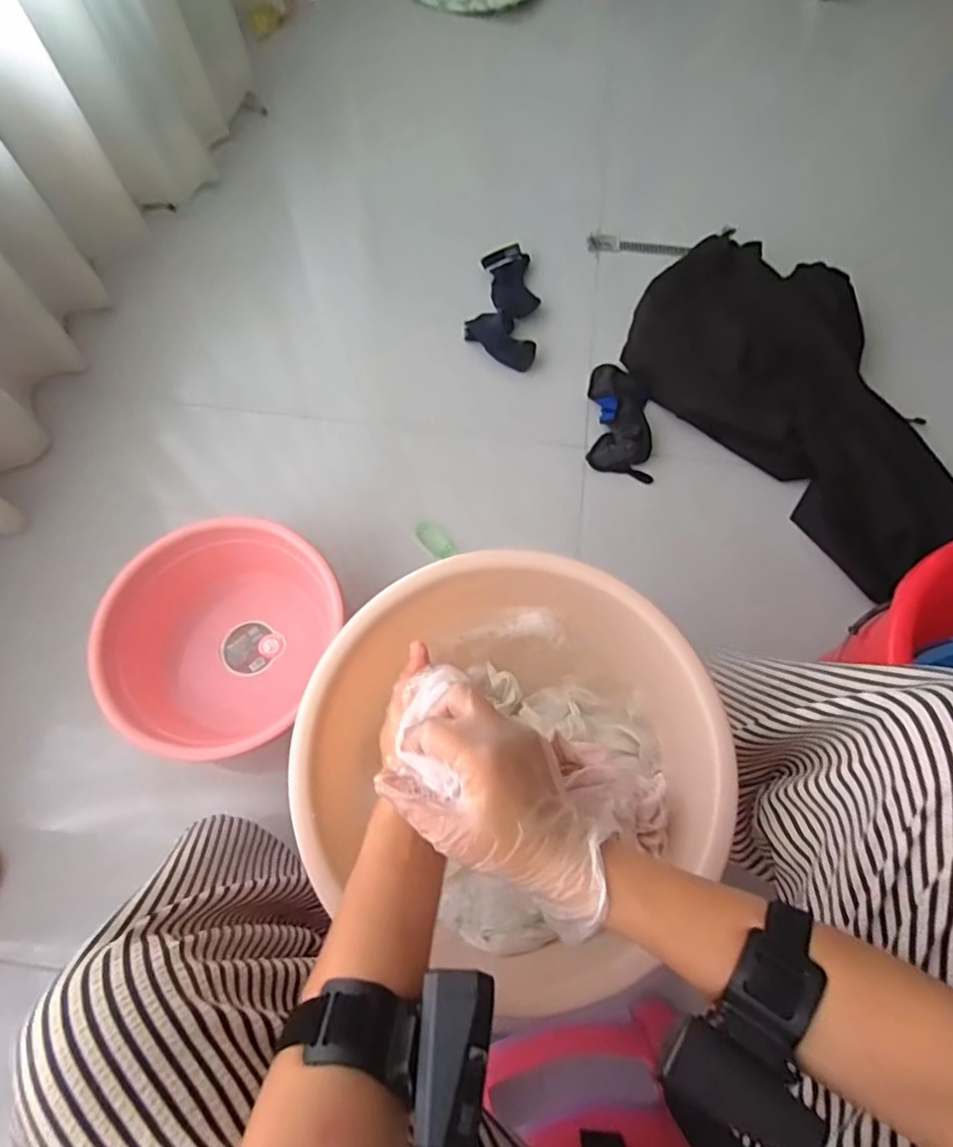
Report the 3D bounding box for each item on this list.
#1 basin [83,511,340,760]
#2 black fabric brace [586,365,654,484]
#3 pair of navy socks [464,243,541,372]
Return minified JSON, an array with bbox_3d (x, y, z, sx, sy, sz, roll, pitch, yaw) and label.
[{"bbox_3d":[-0.339,0.078,0.801,0.276,0.148,0.286,0,68,0],"label":"basin"},{"bbox_3d":[0.231,-0.258,0.958,0.098,0.059,0.206,5,68,2],"label":"black fabric brace"},{"bbox_3d":[0.049,-0.465,1.056,0.118,0.044,0.240,6,68,2],"label":"pair of navy socks"}]

